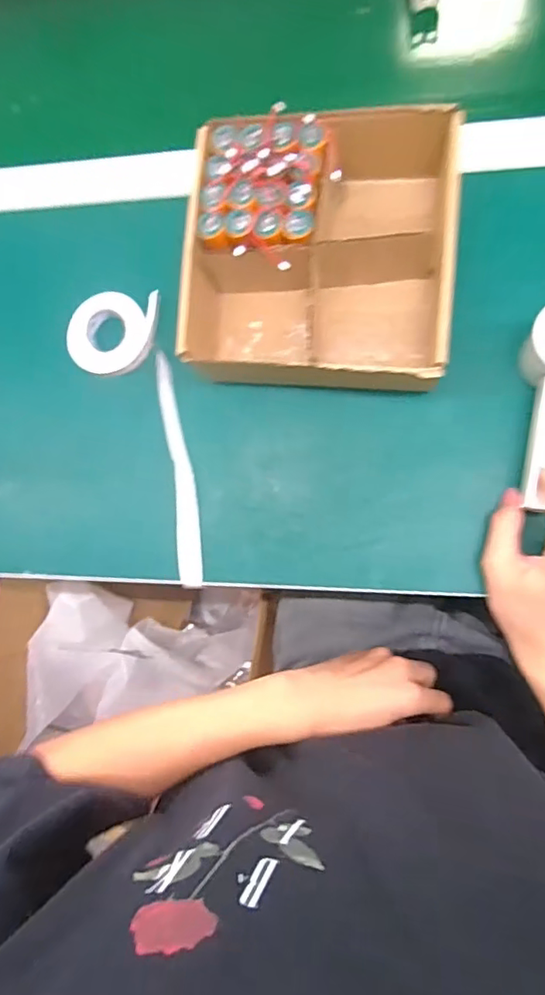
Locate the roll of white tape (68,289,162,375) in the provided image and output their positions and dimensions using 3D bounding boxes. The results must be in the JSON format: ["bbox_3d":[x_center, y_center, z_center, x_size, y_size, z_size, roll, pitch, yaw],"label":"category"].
[{"bbox_3d":[-0.144,-0.149,0.494,0.077,0.015,0.077,-1,86,9],"label":"roll of white tape"}]

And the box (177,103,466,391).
[{"bbox_3d":[0.033,-0.189,0.429,0.204,0.074,0.204,7,87,10],"label":"box"}]

